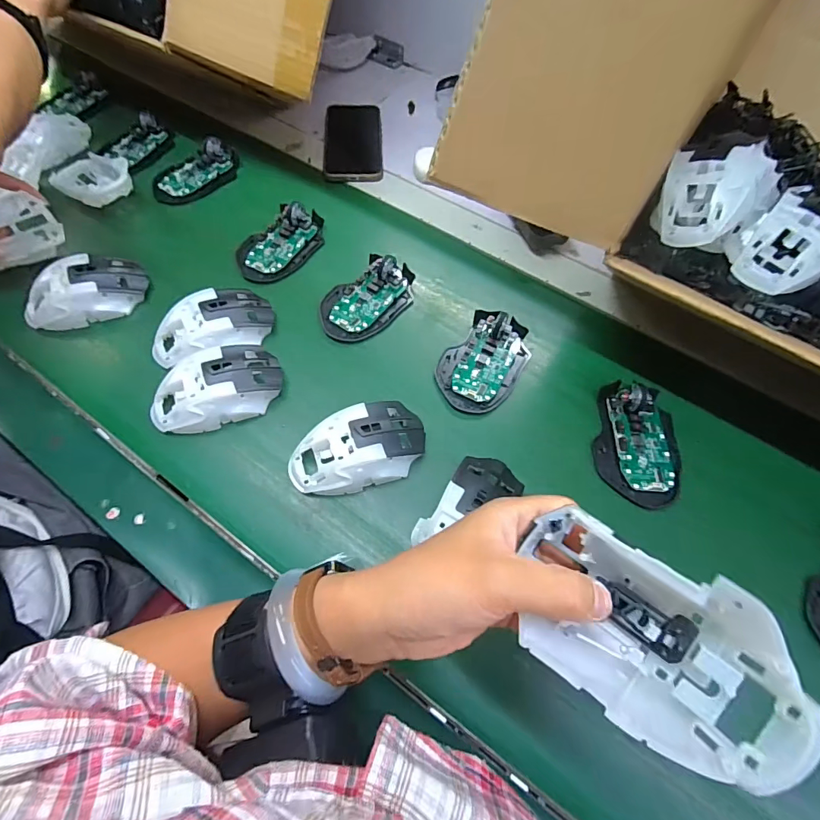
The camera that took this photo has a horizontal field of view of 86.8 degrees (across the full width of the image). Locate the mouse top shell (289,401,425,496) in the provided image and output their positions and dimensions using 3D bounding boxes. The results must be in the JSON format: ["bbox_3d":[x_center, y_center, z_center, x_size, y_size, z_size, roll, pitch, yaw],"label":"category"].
[{"bbox_3d":[-0.044,0.031,0.362,0.113,0.034,0.063,-17,60,-8],"label":"mouse top shell"}]

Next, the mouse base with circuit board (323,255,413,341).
[{"bbox_3d":[-0.044,-0.120,0.447,0.111,0.028,0.069,-39,70,-19],"label":"mouse base with circuit board"}]

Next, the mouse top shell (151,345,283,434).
[{"bbox_3d":[-0.172,-0.021,0.386,0.112,0.039,0.066,-22,61,-11],"label":"mouse top shell"}]

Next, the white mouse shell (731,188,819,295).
[{"bbox_3d":[0.288,-0.121,0.326,0.058,0.034,0.067,40,68,22],"label":"white mouse shell"}]

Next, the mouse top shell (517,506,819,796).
[{"bbox_3d":[0.099,0.095,0.185,0.109,0.035,0.067,21,84,37],"label":"mouse top shell"}]

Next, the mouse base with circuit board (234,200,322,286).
[{"bbox_3d":[-0.143,-0.190,0.482,0.070,0.024,0.114,36,67,16],"label":"mouse base with circuit board"}]

